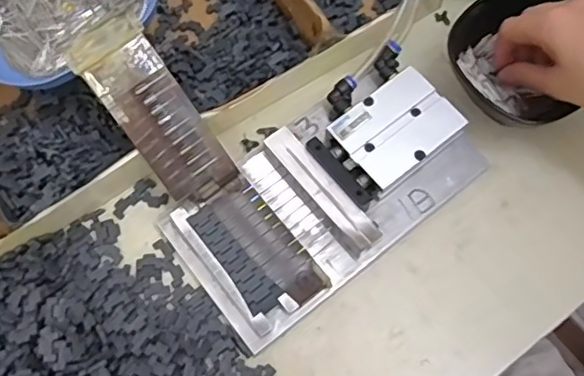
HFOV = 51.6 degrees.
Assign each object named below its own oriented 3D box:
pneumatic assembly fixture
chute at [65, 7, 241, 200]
[{"bbox_3d":[0.024,0.002,0.433,0.216,0.035,0.116,-37,73,-13],"label":"pneumatic assembly fixture"},{"bbox_3d":[-0.093,-0.051,0.416,0.050,0.009,0.134,-38,100,-13],"label":"chute"}]

